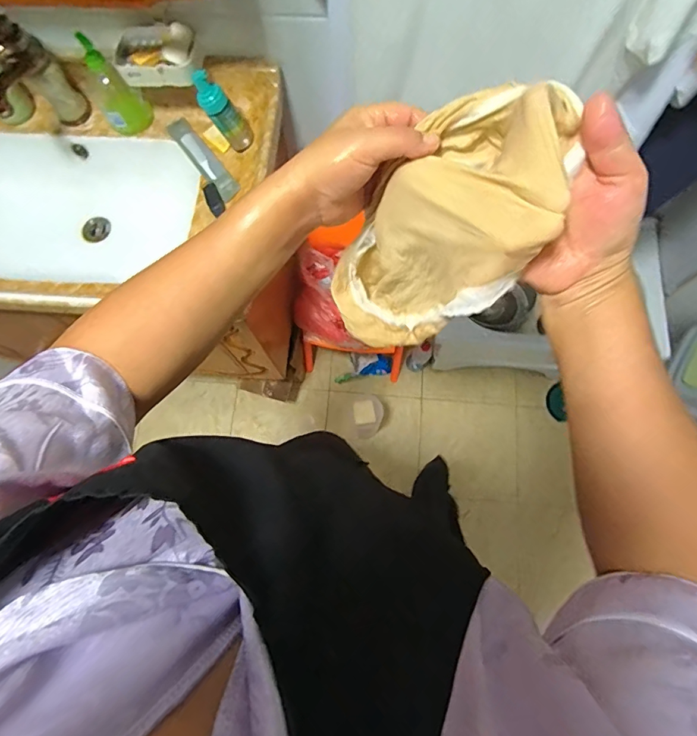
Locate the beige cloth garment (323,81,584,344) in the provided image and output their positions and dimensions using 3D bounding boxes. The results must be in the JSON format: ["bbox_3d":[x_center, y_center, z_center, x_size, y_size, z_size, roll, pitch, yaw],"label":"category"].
[{"bbox_3d":[0.060,-0.097,0.360,0.074,0.273,0.128,14,74,-18],"label":"beige cloth garment"}]

